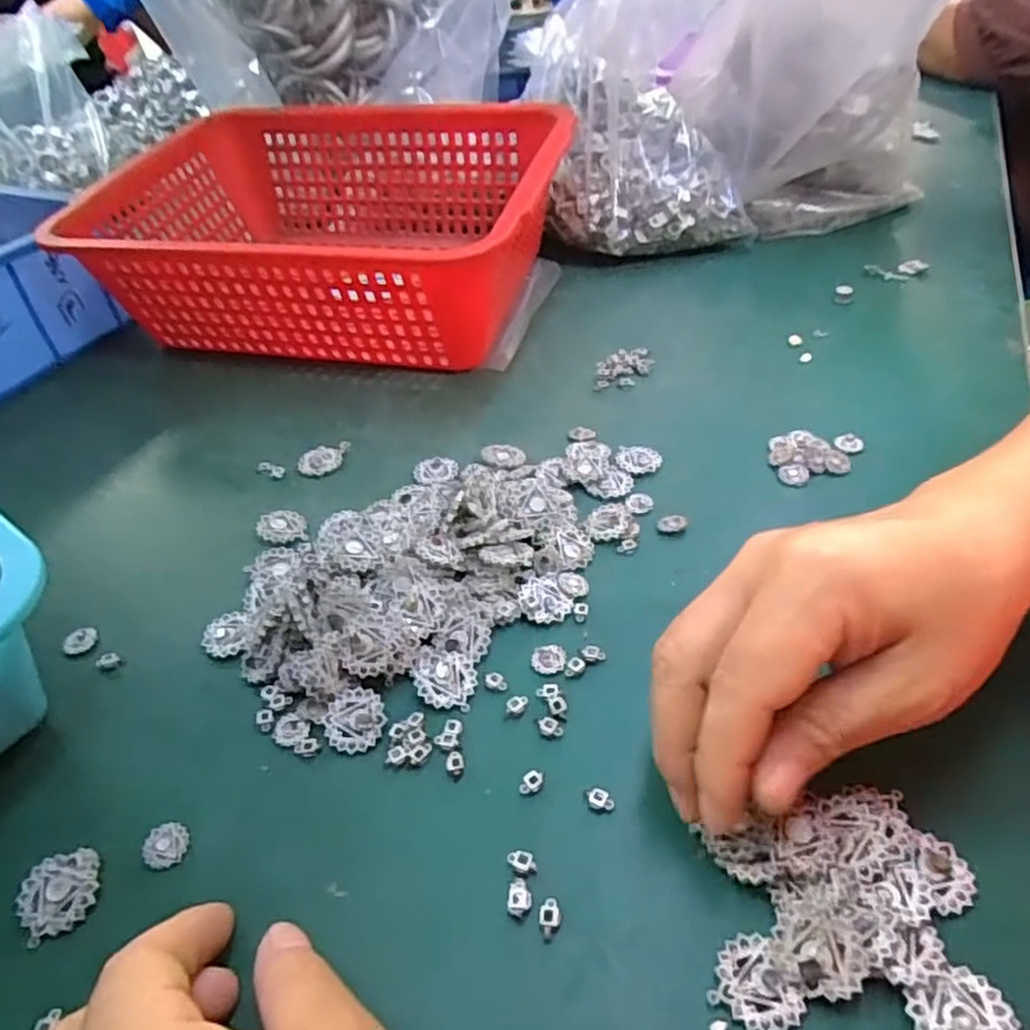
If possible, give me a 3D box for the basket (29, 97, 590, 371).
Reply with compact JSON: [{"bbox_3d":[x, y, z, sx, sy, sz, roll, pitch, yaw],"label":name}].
[{"bbox_3d":[-0.124,-0.193,0.504,0.311,0.108,0.224,7,43,14],"label":"basket"}]

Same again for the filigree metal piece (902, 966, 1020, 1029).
[{"bbox_3d":[0.116,0.132,0.186,0.023,0.012,0.023,-4,42,3],"label":"filigree metal piece"}]

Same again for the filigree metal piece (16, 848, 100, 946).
[{"bbox_3d":[-0.146,0.120,0.229,0.023,0.007,0.022,-19,43,-13],"label":"filigree metal piece"}]

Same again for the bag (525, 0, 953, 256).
[{"bbox_3d":[0.150,-0.330,0.519,0.296,0.247,0.174,8,44,16],"label":"bag"}]

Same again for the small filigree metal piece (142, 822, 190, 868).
[{"bbox_3d":[-0.117,0.110,0.240,0.014,0.004,0.014,-4,42,3],"label":"small filigree metal piece"}]

